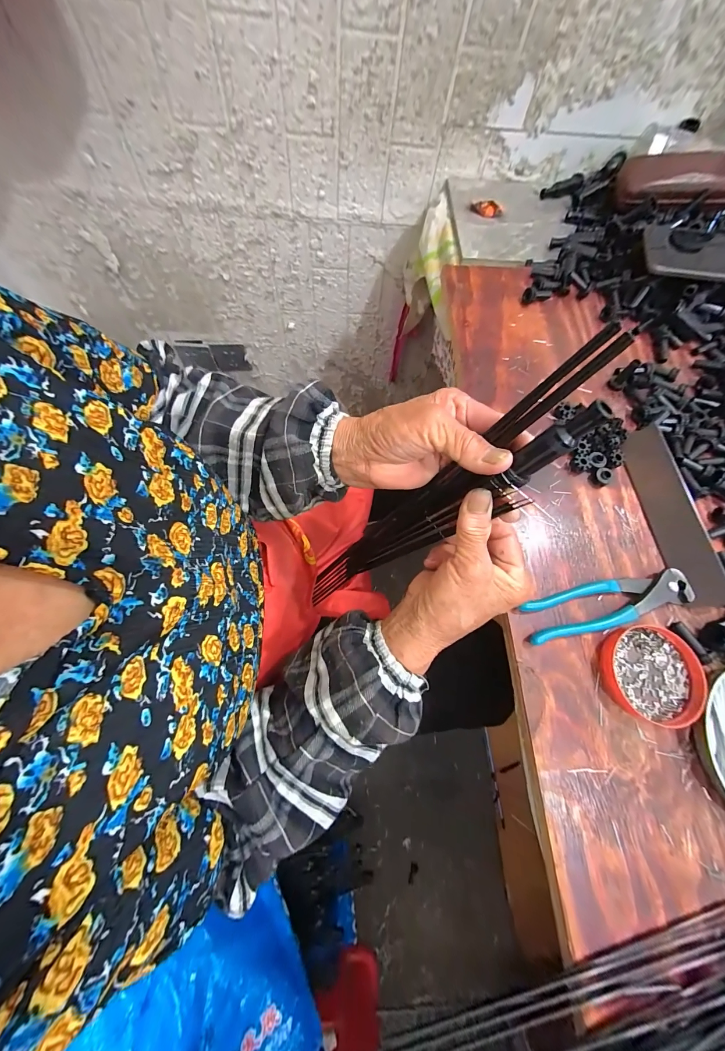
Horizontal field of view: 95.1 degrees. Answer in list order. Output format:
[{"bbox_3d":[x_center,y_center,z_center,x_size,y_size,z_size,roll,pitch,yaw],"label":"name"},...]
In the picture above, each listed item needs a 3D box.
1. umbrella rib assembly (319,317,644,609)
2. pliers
[{"bbox_3d":[0.040,0.007,0.325,0.035,0.414,0.059,-4,68,-30],"label":"umbrella rib assembly"},{"bbox_3d":[0.228,0.074,0.311,0.160,0.014,0.041,-9,72,-7],"label":"pliers"}]

